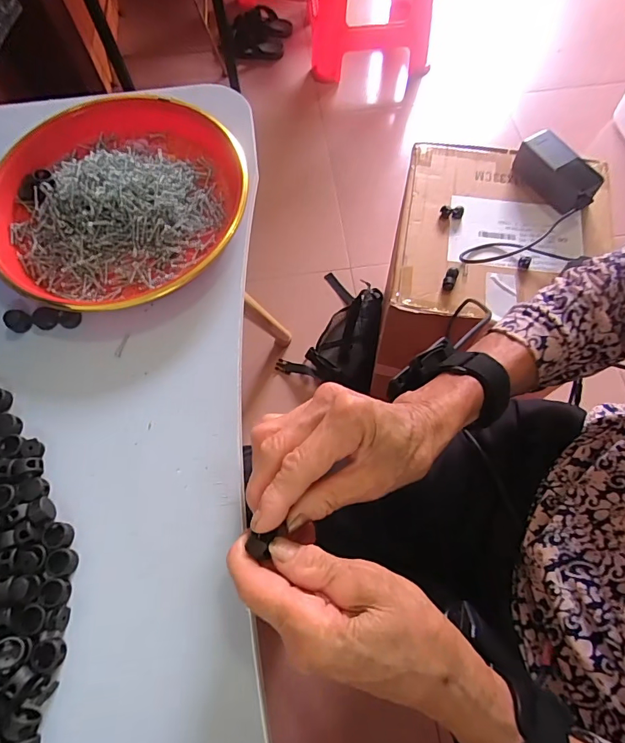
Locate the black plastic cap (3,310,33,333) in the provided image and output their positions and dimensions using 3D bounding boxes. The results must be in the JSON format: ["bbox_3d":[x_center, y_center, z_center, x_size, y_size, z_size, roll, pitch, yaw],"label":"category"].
[{"bbox_3d":[-0.235,-0.040,0.351,0.014,0.015,0.017,32,72,14],"label":"black plastic cap"}]

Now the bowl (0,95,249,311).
[{"bbox_3d":[-0.169,-0.148,0.376,0.194,0.030,0.210,-1,68,1],"label":"bowl"}]

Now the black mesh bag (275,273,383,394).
[{"bbox_3d":[0.068,-0.129,1.060,0.219,0.129,0.295,17,69,8],"label":"black mesh bag"}]

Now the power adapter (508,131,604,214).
[{"bbox_3d":[0.377,-0.305,0.680,0.060,0.047,0.136,-28,70,-9],"label":"power adapter"}]

